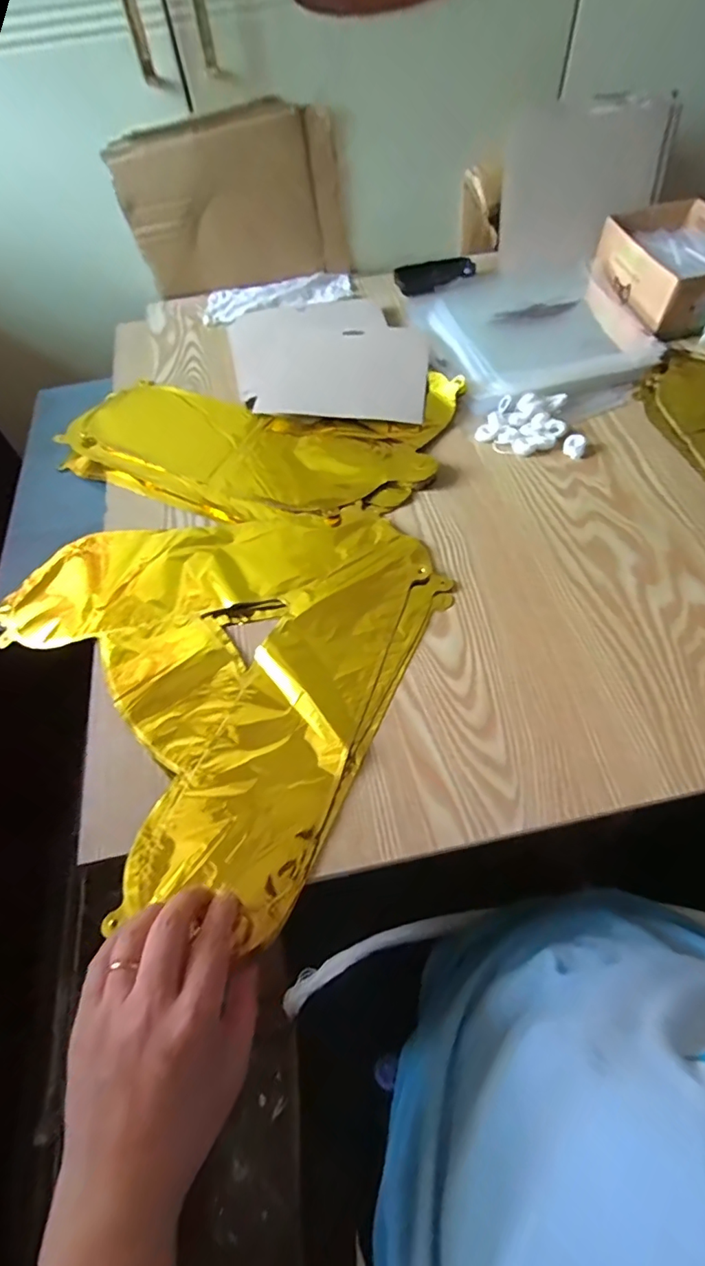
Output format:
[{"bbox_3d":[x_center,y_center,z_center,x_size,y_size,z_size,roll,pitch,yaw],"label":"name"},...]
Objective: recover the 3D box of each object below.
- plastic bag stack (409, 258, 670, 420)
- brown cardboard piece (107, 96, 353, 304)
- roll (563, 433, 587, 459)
[{"bbox_3d":[0.220,-0.372,0.628,0.243,0.028,0.272,-18,59,-7],"label":"plastic bag stack"},{"bbox_3d":[-0.154,-0.565,0.686,0.291,0.177,0.037,-8,59,-2],"label":"brown cardboard piece"},{"bbox_3d":[0.229,-0.193,0.530,0.022,0.015,0.021,-2,59,3],"label":"roll"}]

